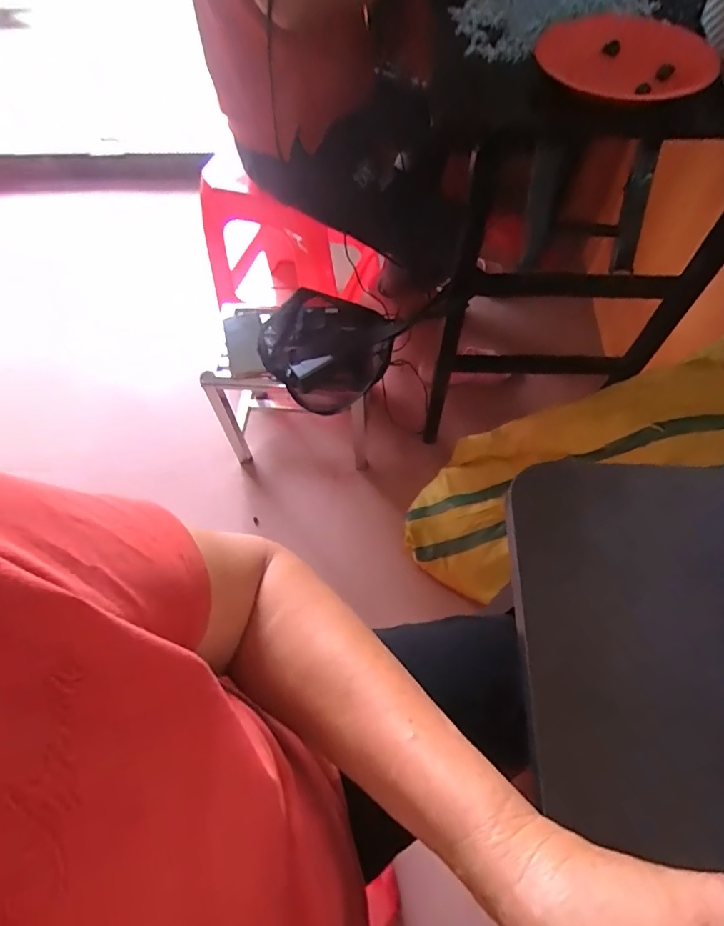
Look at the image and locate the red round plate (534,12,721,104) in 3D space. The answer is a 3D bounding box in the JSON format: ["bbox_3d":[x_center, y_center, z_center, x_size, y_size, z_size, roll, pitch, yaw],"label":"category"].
[{"bbox_3d":[0.324,-0.509,0.607,0.204,0.017,0.220,-1,61,2],"label":"red round plate"}]

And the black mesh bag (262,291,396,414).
[{"bbox_3d":[-0.074,-0.234,0.942,0.231,0.134,0.215,-13,61,-5],"label":"black mesh bag"}]

